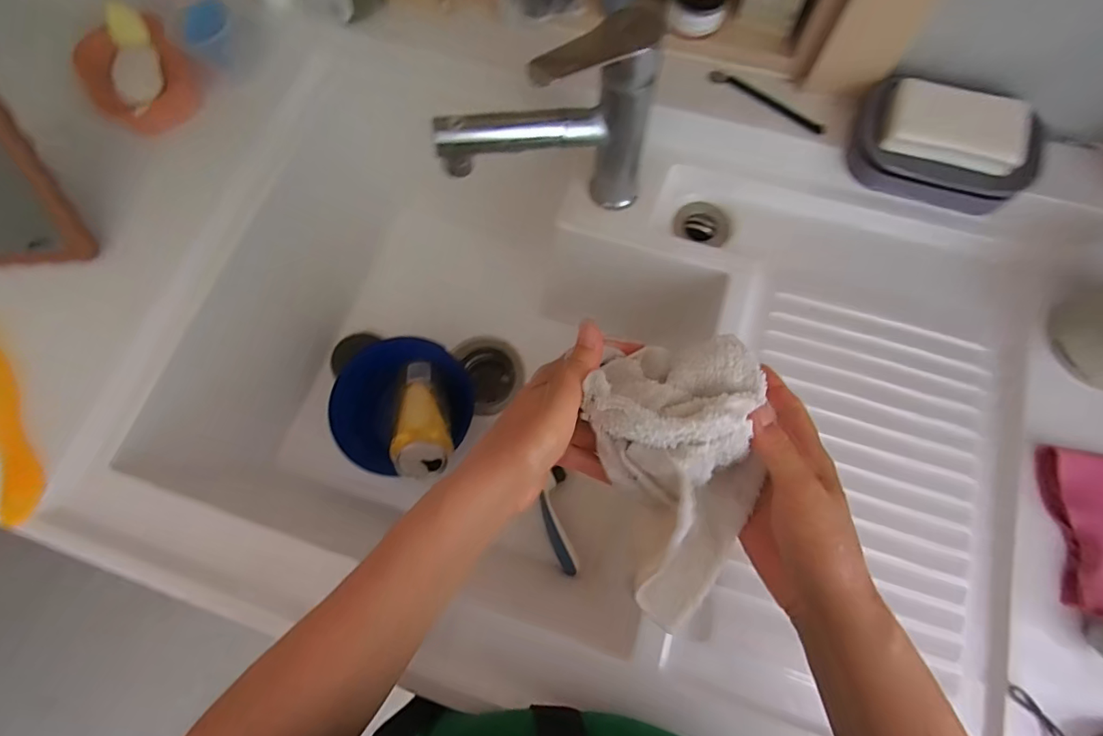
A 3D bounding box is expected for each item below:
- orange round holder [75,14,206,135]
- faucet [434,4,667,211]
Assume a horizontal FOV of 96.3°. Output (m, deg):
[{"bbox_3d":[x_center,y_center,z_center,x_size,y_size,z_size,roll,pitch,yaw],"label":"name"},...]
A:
[{"bbox_3d":[-0.445,-0.315,0.532,0.105,0.034,0.130,-41,76,-9],"label":"orange round holder"},{"bbox_3d":[-0.001,-0.188,0.419,0.181,0.189,0.049,-15,74,-2],"label":"faucet"}]

